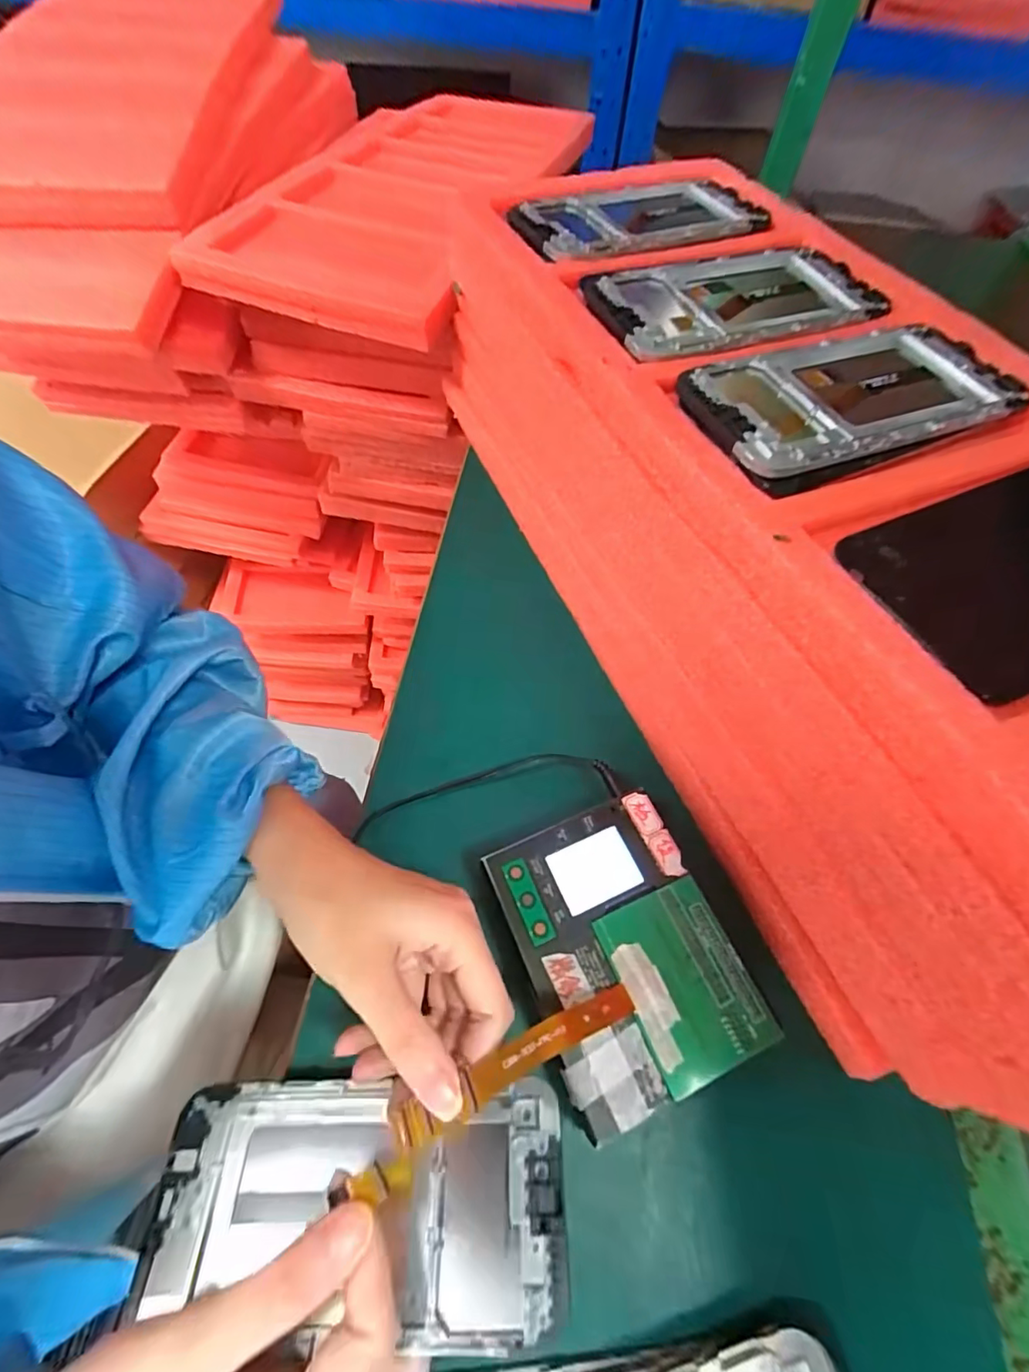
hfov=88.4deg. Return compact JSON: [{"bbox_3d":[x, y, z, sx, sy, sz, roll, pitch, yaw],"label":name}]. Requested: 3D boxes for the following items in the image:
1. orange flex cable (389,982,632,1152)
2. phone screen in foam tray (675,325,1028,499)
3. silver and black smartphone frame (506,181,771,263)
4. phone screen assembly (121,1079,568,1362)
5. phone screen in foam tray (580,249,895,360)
[{"bbox_3d":[0.003,0.149,0.211,0.107,0.024,0.016,-21,63,-18],"label":"orange flex cable"},{"bbox_3d":[0.155,-0.132,0.241,0.159,0.009,0.075,-19,63,-14],"label":"phone screen in foam tray"},{"bbox_3d":[0.079,-0.295,0.332,0.164,0.007,0.082,-22,64,-15],"label":"silver and black smartphone frame"},{"bbox_3d":[-0.061,0.194,0.204,0.157,0.011,0.070,1,59,6],"label":"phone screen assembly"},{"bbox_3d":[0.119,-0.208,0.282,0.161,0.007,0.083,-16,62,-13],"label":"phone screen in foam tray"}]

